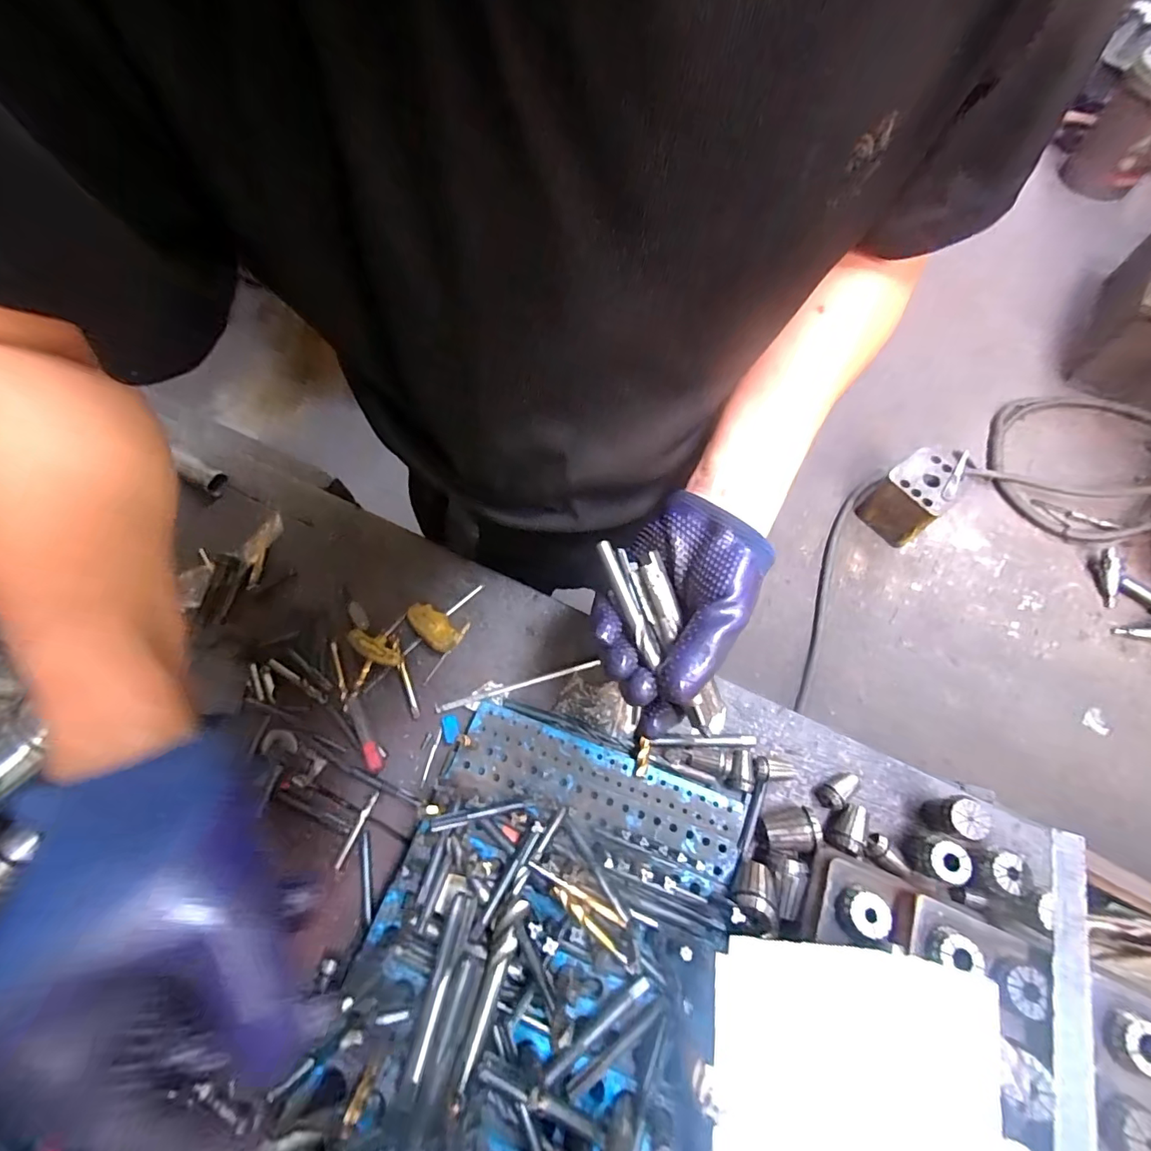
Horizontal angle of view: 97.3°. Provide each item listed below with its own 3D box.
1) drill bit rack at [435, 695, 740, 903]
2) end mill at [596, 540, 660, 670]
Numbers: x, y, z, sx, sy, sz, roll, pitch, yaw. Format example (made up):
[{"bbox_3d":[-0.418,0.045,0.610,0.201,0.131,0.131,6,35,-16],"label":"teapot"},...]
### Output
[{"bbox_3d":[0.015,0.178,0.412,0.233,0.025,0.085,18,53,8],"label":"drill bit rack"},{"bbox_3d":[0.032,0.016,0.316,0.010,0.007,0.080,-22,78,-9],"label":"end mill"}]

